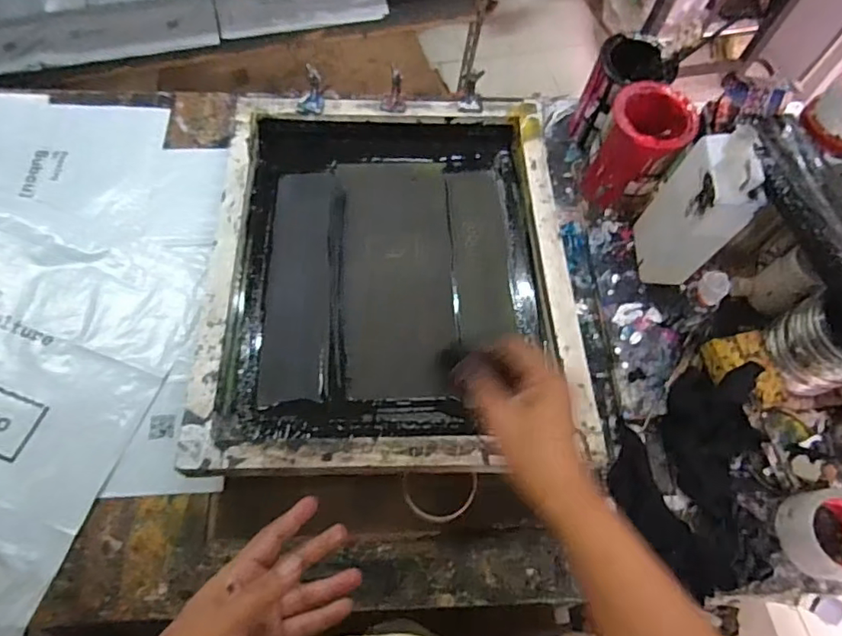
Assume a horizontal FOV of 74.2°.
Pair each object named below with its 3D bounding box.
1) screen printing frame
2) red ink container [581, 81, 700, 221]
[{"bbox_3d":[-0.034,-0.071,0.741,0.463,0.065,0.554,-1,63,-4],"label":"screen printing frame"},{"bbox_3d":[0.294,-0.228,0.781,0.105,0.158,0.111,31,67,10],"label":"red ink container"}]

